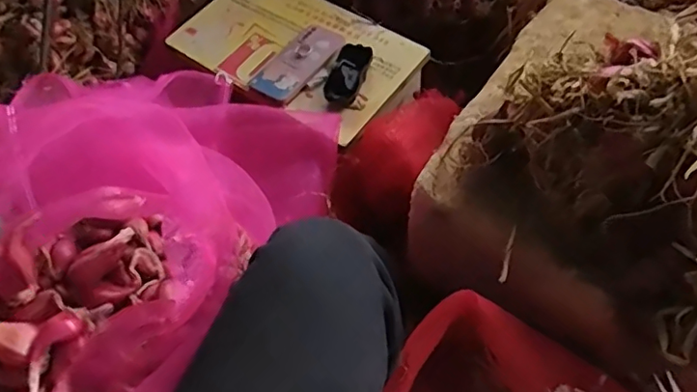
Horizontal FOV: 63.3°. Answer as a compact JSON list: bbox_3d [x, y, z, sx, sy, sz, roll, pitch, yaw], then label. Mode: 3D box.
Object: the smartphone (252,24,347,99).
[{"bbox_3d":[-0.079,-0.219,0.920,0.080,0.013,0.163,34,66,23],"label":"smartphone"}]

